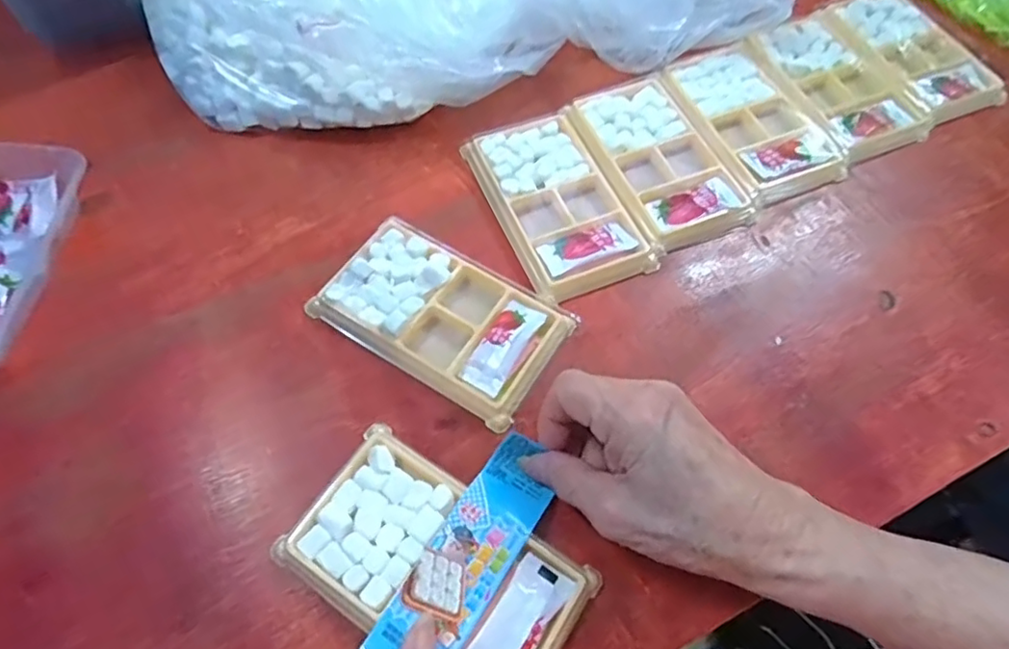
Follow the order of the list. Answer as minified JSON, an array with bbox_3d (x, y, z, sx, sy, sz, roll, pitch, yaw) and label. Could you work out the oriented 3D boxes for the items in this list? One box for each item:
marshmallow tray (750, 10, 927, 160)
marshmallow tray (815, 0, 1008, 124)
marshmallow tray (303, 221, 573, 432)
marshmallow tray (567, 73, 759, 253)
[{"bbox_3d":[0.246,-0.180,0.448,0.081,0.013,0.133,-23,65,-14],"label":"marshmallow tray"},{"bbox_3d":[0.316,-0.214,0.468,0.079,0.014,0.134,-21,65,-13],"label":"marshmallow tray"},{"bbox_3d":[-0.035,-0.006,0.351,0.133,0.017,0.080,31,66,12],"label":"marshmallow tray"},{"bbox_3d":[0.104,-0.116,0.409,0.076,0.012,0.135,-21,65,-13],"label":"marshmallow tray"}]

